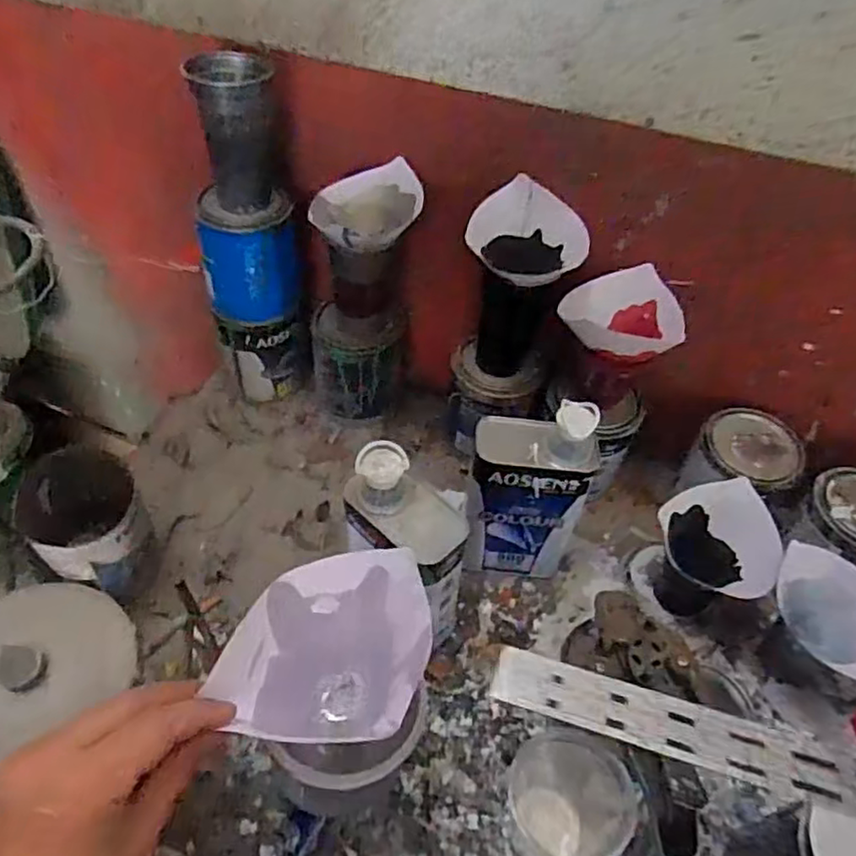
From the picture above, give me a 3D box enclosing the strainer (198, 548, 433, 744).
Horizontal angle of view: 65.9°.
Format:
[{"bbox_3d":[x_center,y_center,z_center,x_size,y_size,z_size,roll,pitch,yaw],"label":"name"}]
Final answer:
[{"bbox_3d":[-0.057,0.129,0.387,0.114,0.071,0.104,-6,50,-10],"label":"strainer"}]

